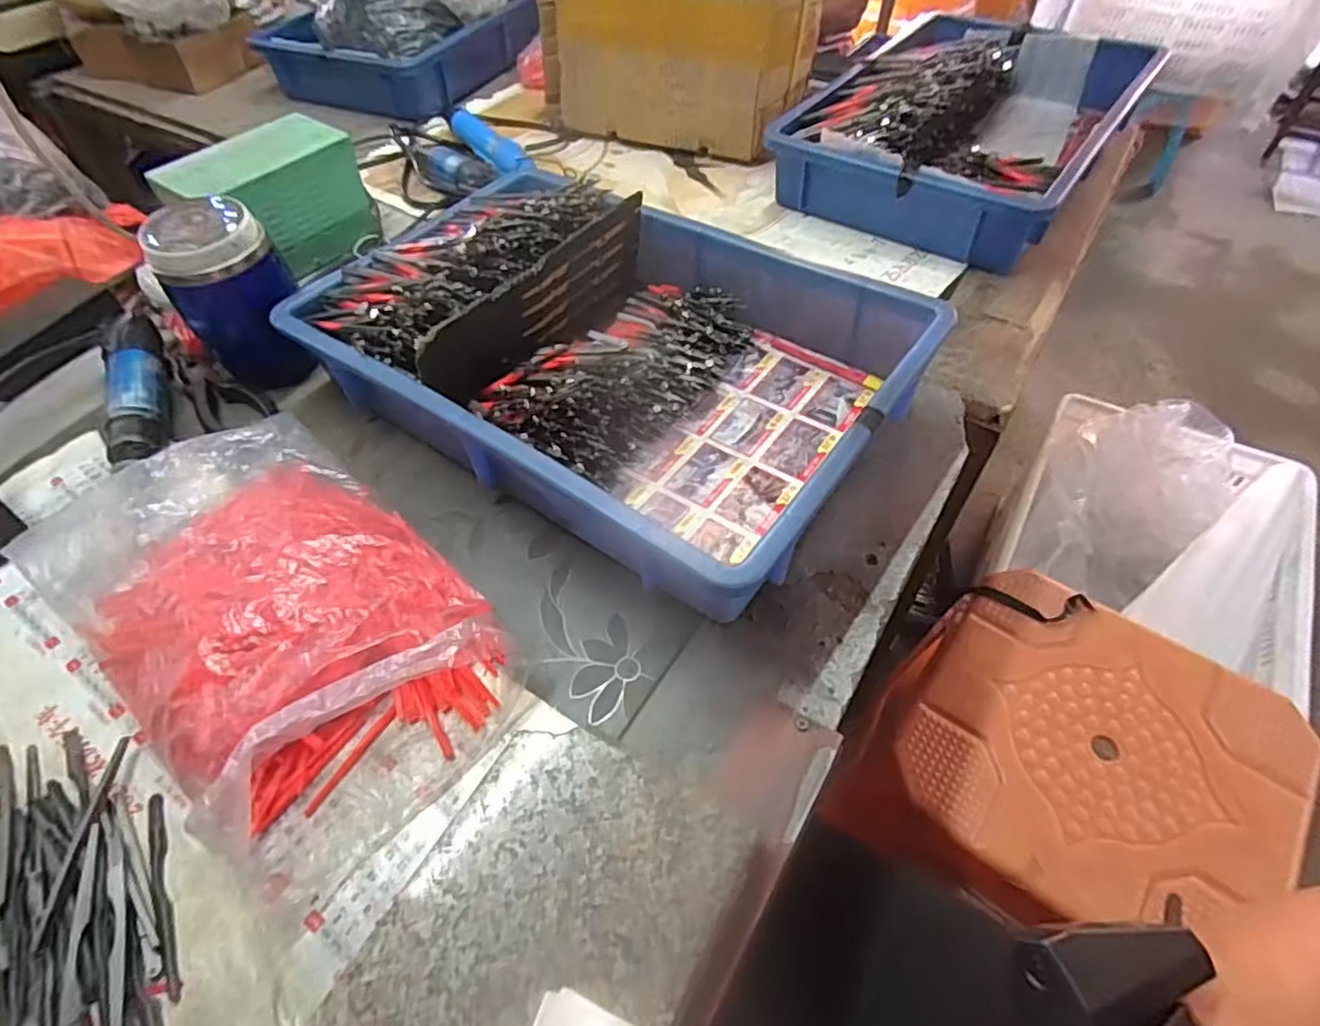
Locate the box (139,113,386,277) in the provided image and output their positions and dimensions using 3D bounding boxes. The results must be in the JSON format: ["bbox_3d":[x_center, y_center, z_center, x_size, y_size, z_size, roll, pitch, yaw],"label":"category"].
[{"bbox_3d":[-0.376,-0.304,0.643,0.092,0.100,0.161,26,58,21],"label":"box"}]

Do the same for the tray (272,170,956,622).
[{"bbox_3d":[-0.043,-0.125,0.496,0.421,0.089,0.284,28,58,22],"label":"tray"}]

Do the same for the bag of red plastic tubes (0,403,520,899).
[{"bbox_3d":[-0.236,0.049,0.387,0.311,0.055,0.182,35,61,26],"label":"bag of red plastic tubes"}]

